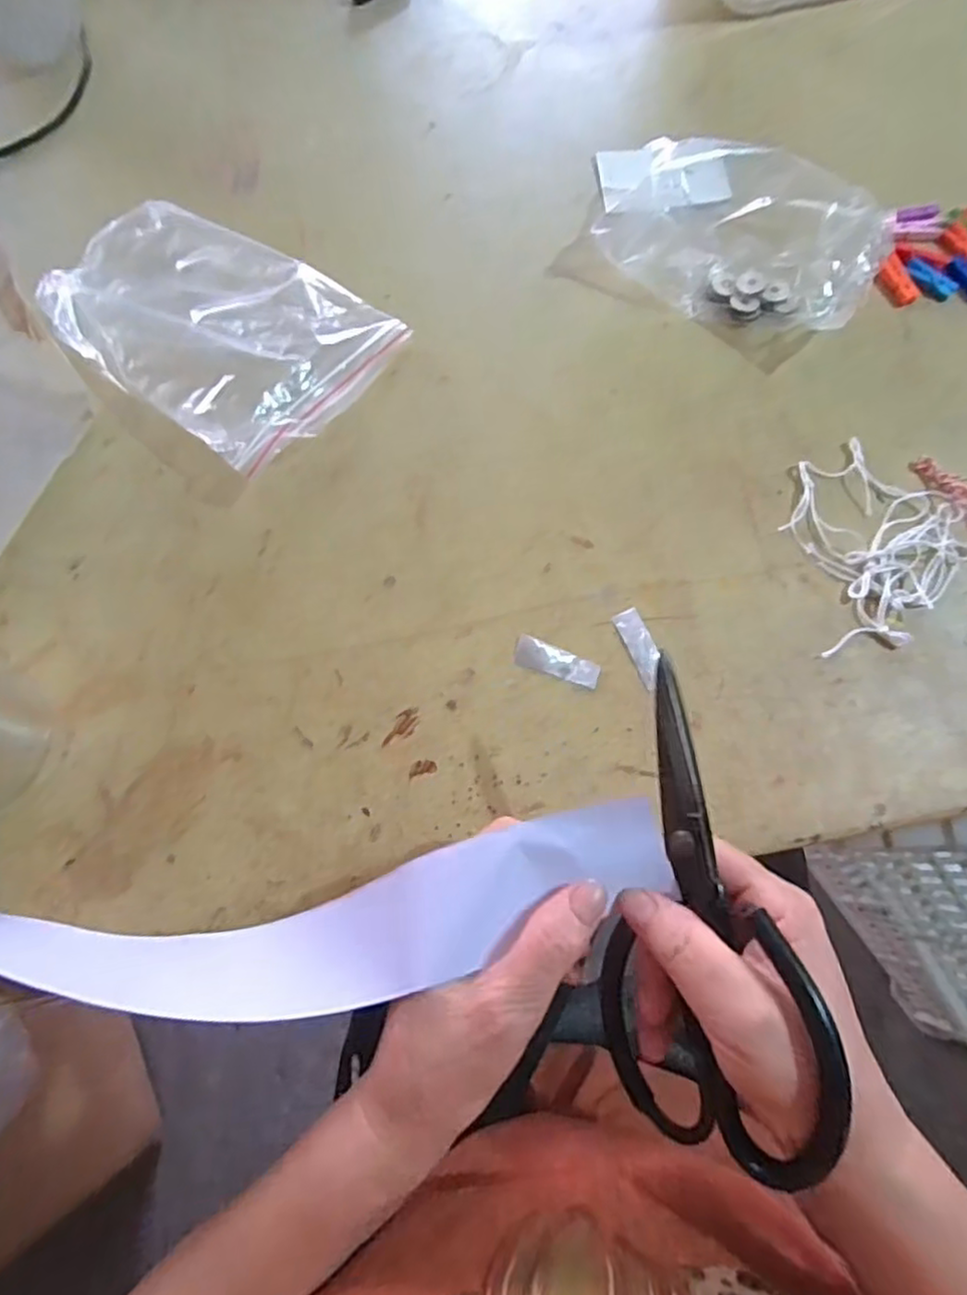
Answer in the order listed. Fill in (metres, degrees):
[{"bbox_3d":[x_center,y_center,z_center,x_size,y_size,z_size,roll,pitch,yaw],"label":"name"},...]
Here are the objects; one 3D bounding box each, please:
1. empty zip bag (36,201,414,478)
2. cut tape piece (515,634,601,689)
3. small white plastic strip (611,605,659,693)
[{"bbox_3d":[-0.180,-0.213,0.422,0.219,0.041,0.143,32,75,12],"label":"empty zip bag"},{"bbox_3d":[0.041,0.007,0.357,0.047,0.004,0.017,19,73,9],"label":"cut tape piece"},{"bbox_3d":[0.087,0.000,0.358,0.016,0.004,0.046,-19,71,-4],"label":"small white plastic strip"}]

